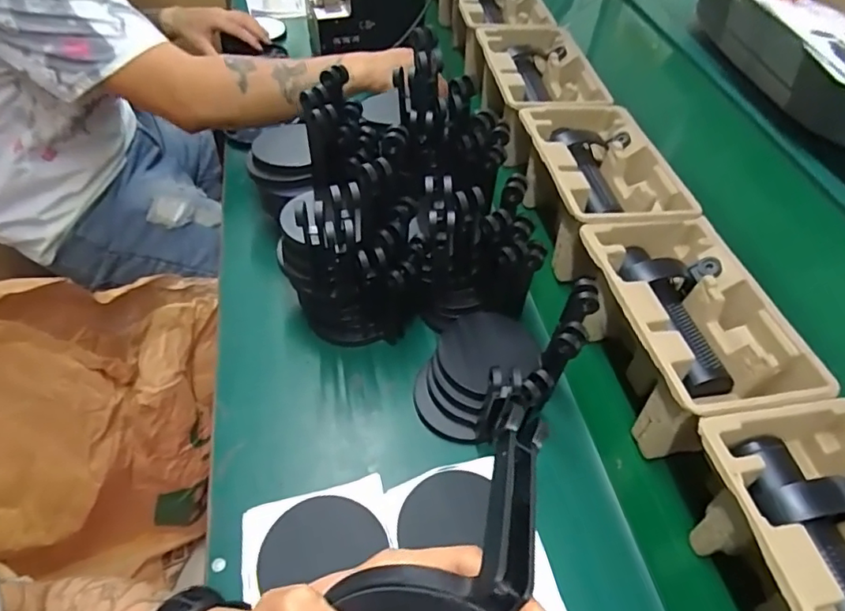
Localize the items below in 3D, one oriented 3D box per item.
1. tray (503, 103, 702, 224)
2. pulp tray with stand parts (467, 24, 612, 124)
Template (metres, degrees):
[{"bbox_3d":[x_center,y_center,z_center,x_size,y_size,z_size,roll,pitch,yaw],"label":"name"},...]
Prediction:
[{"bbox_3d":[0.208,-0.159,0.683,0.158,0.100,0.240,-6,54,-9],"label":"tray"},{"bbox_3d":[0.166,-0.348,0.831,0.151,0.065,0.259,-5,54,-8],"label":"pulp tray with stand parts"}]

